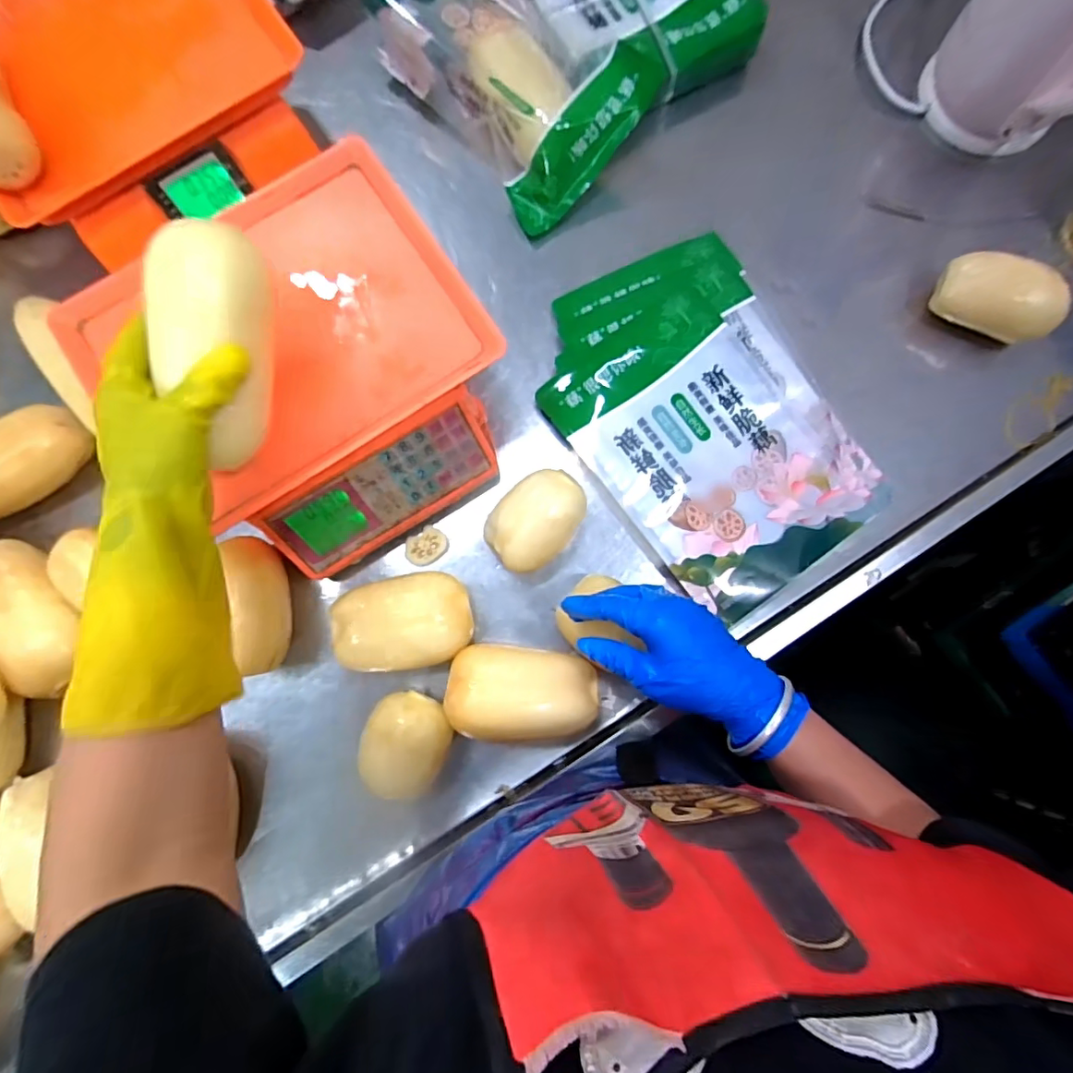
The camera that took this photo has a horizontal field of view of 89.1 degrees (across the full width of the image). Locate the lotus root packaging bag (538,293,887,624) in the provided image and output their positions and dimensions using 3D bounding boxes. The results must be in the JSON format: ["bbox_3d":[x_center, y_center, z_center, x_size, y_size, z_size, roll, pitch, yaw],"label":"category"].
[{"bbox_3d":[0.181,-0.089,0.544,0.225,0.029,0.290,-33,84,-6],"label":"lotus root packaging bag"}]

